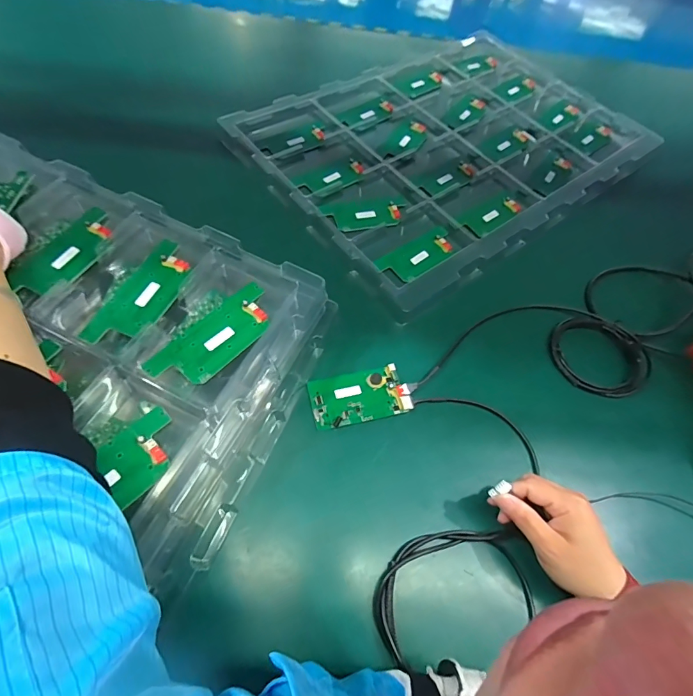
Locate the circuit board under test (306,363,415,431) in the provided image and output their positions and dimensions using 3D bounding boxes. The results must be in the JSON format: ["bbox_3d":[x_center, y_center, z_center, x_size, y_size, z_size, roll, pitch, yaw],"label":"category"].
[{"bbox_3d":[0.015,0.056,0.460,0.109,0.008,0.062,-10,62,-12],"label":"circuit board under test"}]

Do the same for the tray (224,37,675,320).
[{"bbox_3d":[0.186,-0.372,0.708,0.676,0.046,0.475,-32,69,-22],"label":"tray"}]

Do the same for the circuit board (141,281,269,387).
[{"bbox_3d":[-0.128,-0.011,0.399,0.055,0.011,0.134,40,64,15],"label":"circuit board"}]

